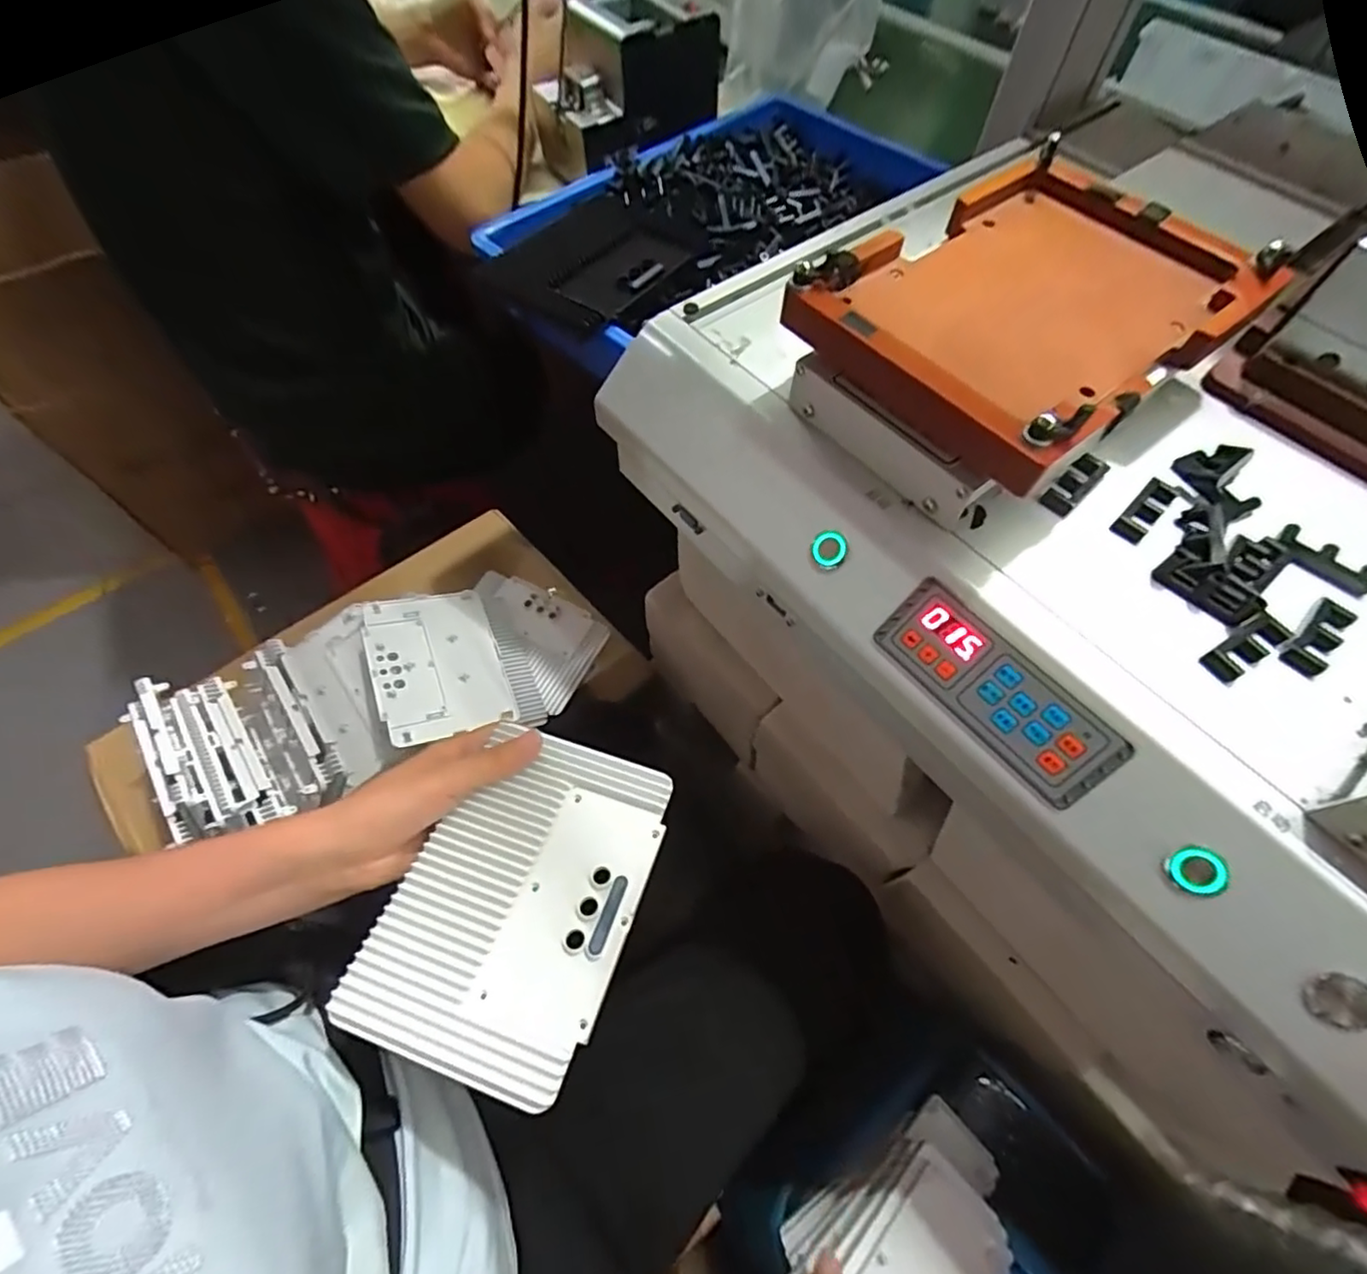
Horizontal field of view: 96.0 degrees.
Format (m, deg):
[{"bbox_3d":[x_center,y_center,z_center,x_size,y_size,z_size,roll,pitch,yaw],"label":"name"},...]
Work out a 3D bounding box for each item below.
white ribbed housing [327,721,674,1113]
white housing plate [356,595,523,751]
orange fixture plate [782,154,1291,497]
[{"bbox_3d":[-0.093,0.146,0.360,0.129,0.026,0.181,17,63,8],"label":"white ribbed housing"},{"bbox_3d":[-0.276,0.027,0.690,0.133,0.016,0.185,-10,60,-27],"label":"white housing plate"},{"bbox_3d":[0.182,-0.174,0.330,0.221,0.043,0.159,-36,68,-18],"label":"orange fixture plate"}]

